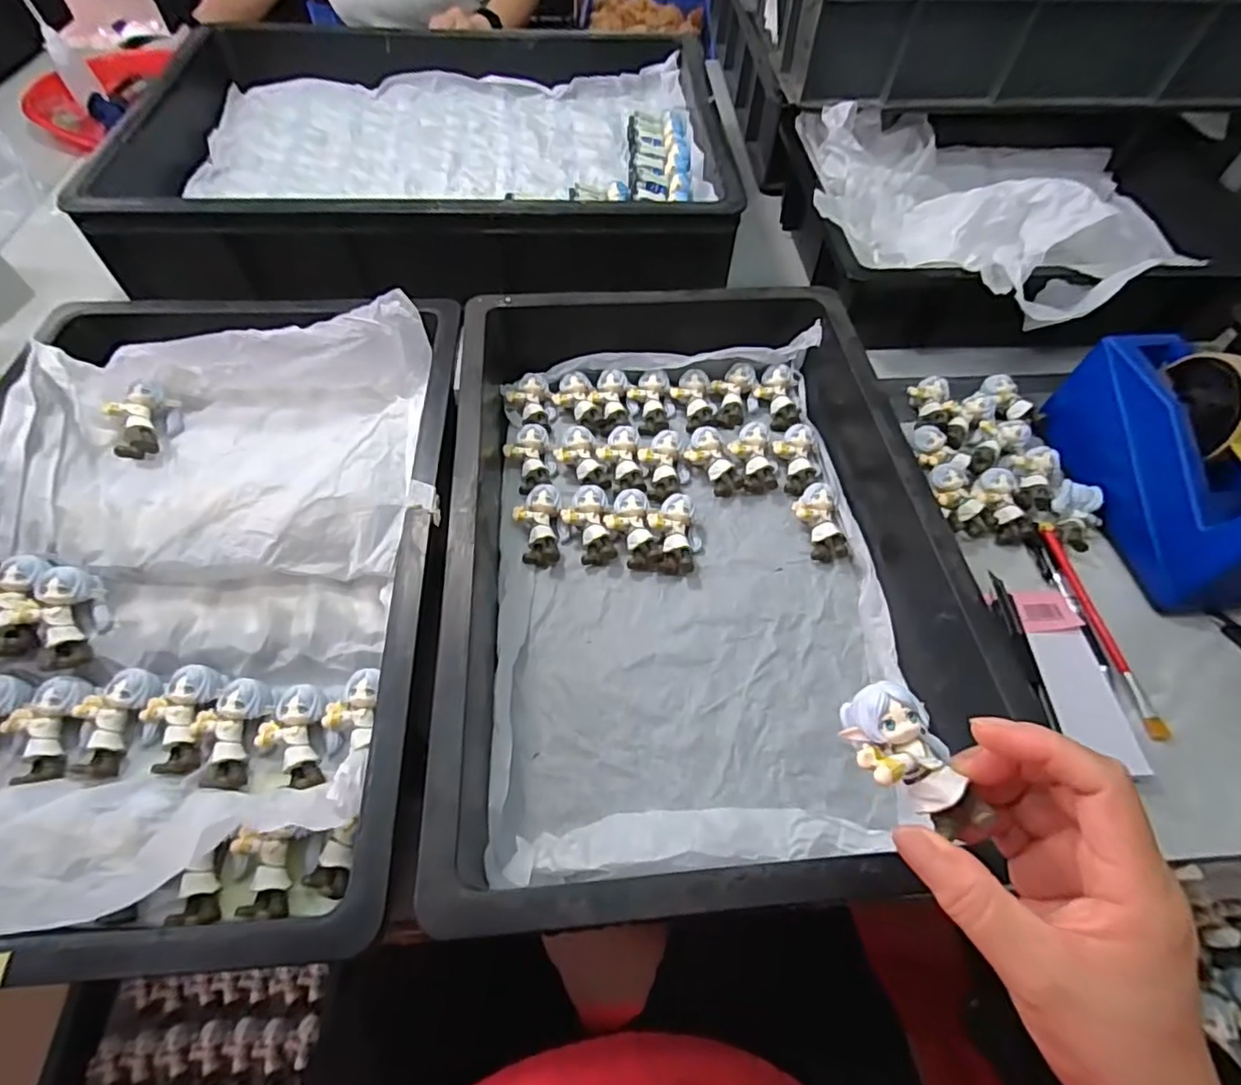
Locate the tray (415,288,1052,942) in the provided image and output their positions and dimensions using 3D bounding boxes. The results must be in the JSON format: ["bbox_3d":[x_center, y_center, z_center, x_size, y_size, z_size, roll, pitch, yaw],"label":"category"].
[{"bbox_3d":[0.047,-0.008,0.428,0.310,0.092,0.454,-3,57,-5],"label":"tray"}]

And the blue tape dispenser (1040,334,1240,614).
[{"bbox_3d":[0.423,-0.066,0.463,0.061,0.115,0.207,-6,57,-7],"label":"blue tape dispenser"}]

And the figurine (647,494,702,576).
[{"bbox_3d":[0.042,-0.006,0.466,0.040,0.026,0.057,4,57,0],"label":"figurine"}]

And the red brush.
[{"bbox_3d":[0.350,0.057,0.444,0.017,0.010,0.168,-4,57,-6],"label":"red brush"}]

